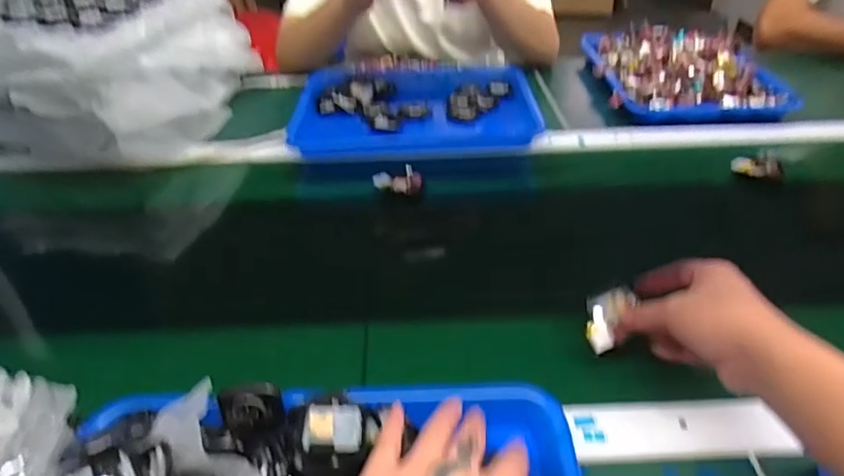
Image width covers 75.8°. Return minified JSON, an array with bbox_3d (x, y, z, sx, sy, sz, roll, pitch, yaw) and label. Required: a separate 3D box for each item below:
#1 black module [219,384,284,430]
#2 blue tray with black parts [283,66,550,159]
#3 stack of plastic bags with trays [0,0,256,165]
[{"bbox_3d":[-0.119,0.118,0.382,0.044,0.030,0.020,-7,3,-2],"label":"black module"},{"bbox_3d":[-0.008,-0.195,0.795,0.330,0.042,0.223,-3,40,-2],"label":"blue tray with black parts"},{"bbox_3d":[-0.471,-0.262,0.787,0.352,0.171,0.321,6,40,9],"label":"stack of plastic bags with trays"}]

